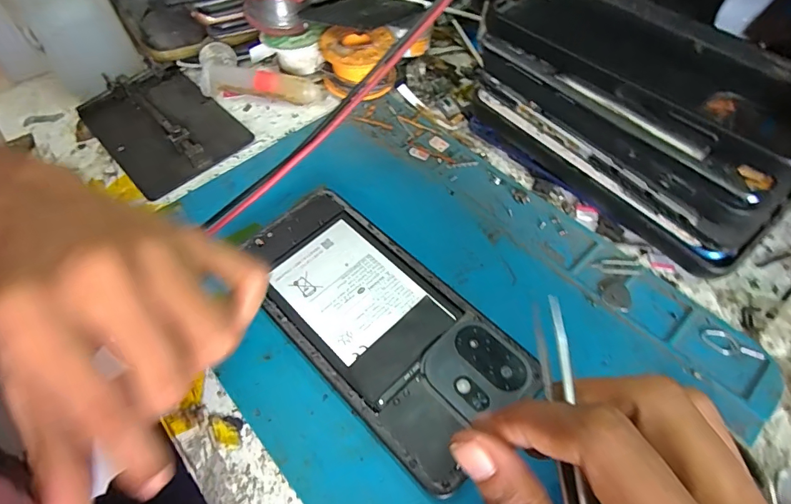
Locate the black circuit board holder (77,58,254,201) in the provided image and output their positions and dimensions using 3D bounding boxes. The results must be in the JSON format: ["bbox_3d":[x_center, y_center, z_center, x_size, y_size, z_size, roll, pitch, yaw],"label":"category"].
[{"bbox_3d":[-0.164,-0.092,0.302,0.078,0.013,0.119,-40,64,-21],"label":"black circuit board holder"}]

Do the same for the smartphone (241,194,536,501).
[{"bbox_3d":[-0.012,0.028,0.213,0.074,0.004,0.156,-40,64,-21],"label":"smartphone"}]

